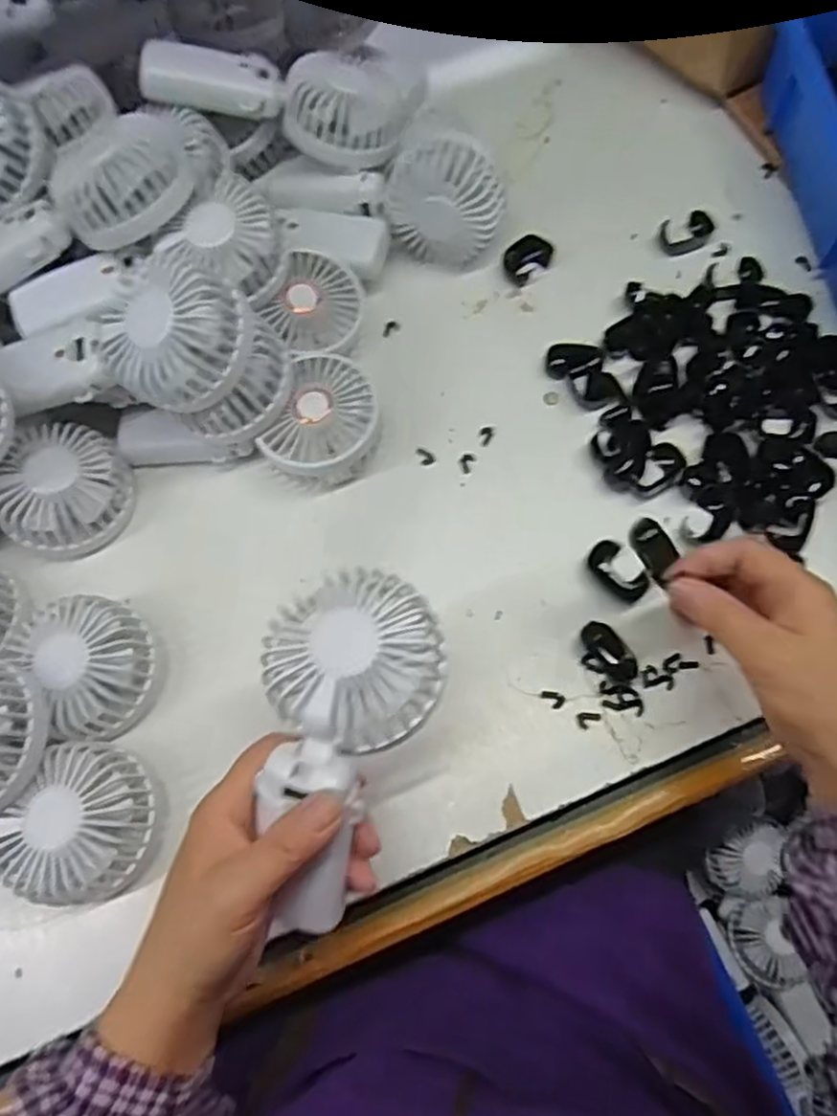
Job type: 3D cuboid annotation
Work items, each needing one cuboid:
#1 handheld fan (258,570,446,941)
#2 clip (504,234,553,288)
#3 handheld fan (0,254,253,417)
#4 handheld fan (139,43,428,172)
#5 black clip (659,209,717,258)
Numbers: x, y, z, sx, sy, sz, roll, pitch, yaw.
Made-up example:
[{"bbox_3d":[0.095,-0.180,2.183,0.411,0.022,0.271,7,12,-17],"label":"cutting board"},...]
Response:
[{"bbox_3d":[-0.040,0.090,0.335,0.083,0.042,0.167,10,84,6],"label":"handheld fan"},{"bbox_3d":[0.084,-0.231,0.562,0.026,0.017,0.036,39,75,16],"label":"clip"},{"bbox_3d":[-0.185,-0.128,0.442,0.173,0.041,0.086,-4,100,24],"label":"handheld fan"},{"bbox_3d":[-0.092,-0.334,0.529,0.198,0.041,0.079,1,68,-14],"label":"handheld fan"},{"bbox_3d":[0.220,-0.264,0.590,0.046,0.017,0.028,-16,69,-4],"label":"black clip"}]

